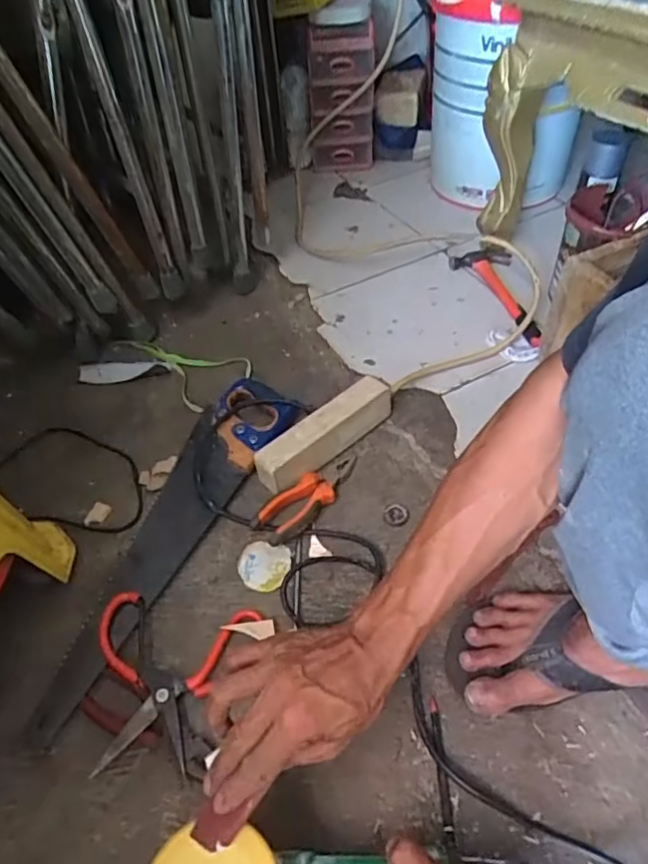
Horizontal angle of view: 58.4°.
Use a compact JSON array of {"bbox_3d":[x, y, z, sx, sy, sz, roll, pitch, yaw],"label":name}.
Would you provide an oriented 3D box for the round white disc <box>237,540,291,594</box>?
[{"bbox_3d":[-0.068,0.152,0.660,0.057,0.014,0.054,5,48,12],"label":"round white disc"}]

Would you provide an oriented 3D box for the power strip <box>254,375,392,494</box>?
[{"bbox_3d":[0.003,0.000,0.752,0.204,0.056,0.053,-34,52,-22],"label":"power strip"}]

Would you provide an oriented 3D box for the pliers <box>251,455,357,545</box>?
[{"bbox_3d":[-0.016,0.075,0.709,0.053,0.024,0.155,30,57,30],"label":"pliers"}]

